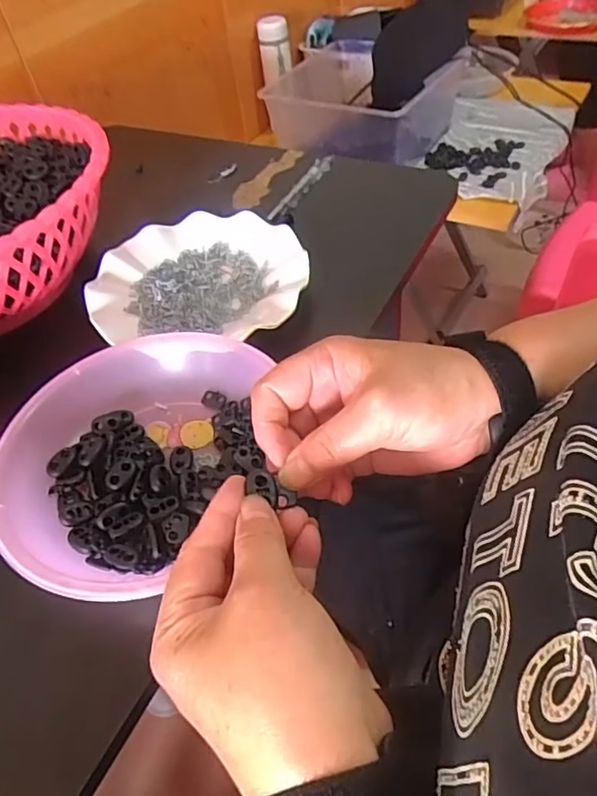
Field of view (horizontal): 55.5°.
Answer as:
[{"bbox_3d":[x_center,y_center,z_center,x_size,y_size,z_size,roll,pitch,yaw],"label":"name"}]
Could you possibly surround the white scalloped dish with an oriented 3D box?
[{"bbox_3d":[-0.085,-0.107,0.495,0.181,0.025,0.159,0,49,7],"label":"white scalloped dish"}]

